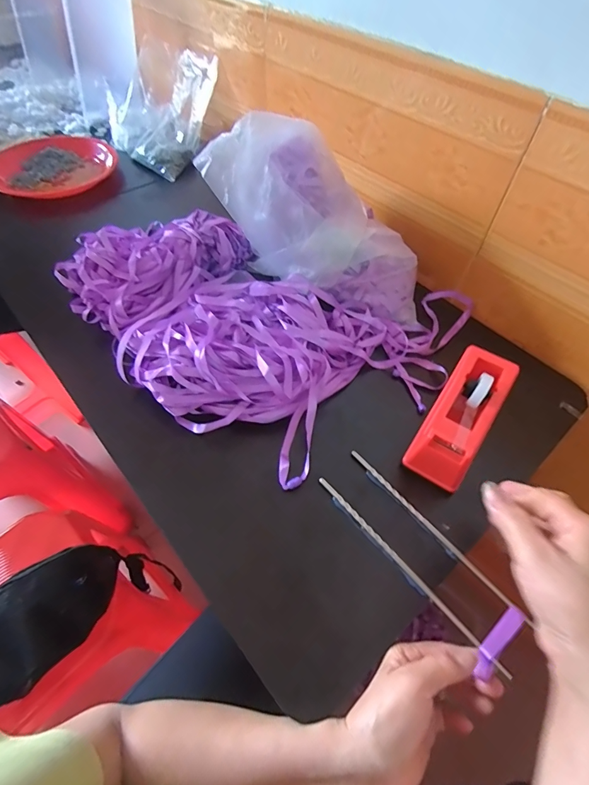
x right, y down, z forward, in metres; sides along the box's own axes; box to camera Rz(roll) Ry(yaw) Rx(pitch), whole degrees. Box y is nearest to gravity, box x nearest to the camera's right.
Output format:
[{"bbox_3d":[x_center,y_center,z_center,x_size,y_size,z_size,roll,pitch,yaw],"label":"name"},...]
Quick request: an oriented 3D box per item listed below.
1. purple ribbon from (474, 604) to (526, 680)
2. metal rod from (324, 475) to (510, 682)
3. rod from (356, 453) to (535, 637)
[{"bbox_3d":[0.172,0.209,0.334,0.015,0.010,0.063,40,67,23],"label":"purple ribbon"},{"bbox_3d":[0.101,0.162,0.370,0.007,0.007,0.223,-34,63,-24],"label":"metal rod"},{"bbox_3d":[0.133,0.133,0.390,0.007,0.008,0.211,-33,61,-23],"label":"rod"}]

